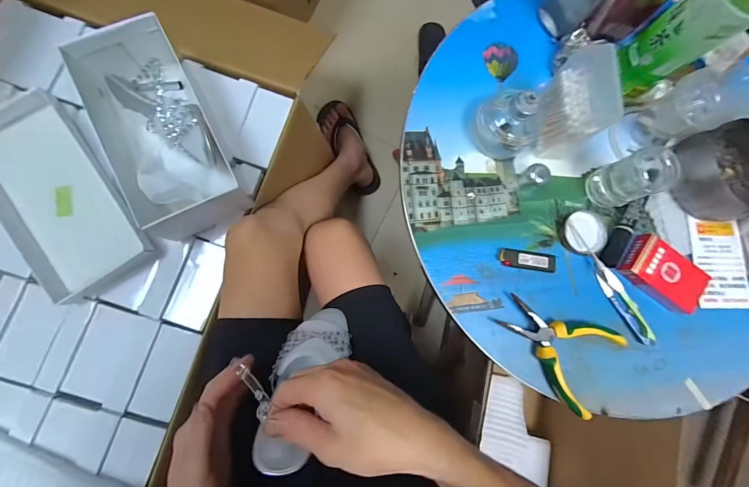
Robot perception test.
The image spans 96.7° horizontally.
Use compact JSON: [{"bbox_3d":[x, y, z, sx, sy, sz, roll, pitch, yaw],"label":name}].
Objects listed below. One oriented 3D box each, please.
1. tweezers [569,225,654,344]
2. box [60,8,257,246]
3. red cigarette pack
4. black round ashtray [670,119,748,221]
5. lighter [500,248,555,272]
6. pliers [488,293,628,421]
[{"bbox_3d":[0.286,0.048,0.402,0.021,0.010,0.160,-28,86,-9],"label":"tweezers"},{"bbox_3d":[-0.324,-0.168,0.513,0.149,0.101,0.298,-25,85,-9],"label":"box"},{"bbox_3d":[0.347,0.036,0.401,0.096,0.022,0.058,39,80,0],"label":"red cigarette pack"},{"bbox_3d":[0.433,-0.088,0.410,0.115,0.053,0.107,1,82,-6],"label":"black round ashtray"},{"bbox_3d":[0.181,0.020,0.395,0.069,0.011,0.020,9,81,-5],"label":"lighter"},{"bbox_3d":[0.203,0.116,0.381,0.134,0.025,0.102,32,80,-1],"label":"pliers"}]

